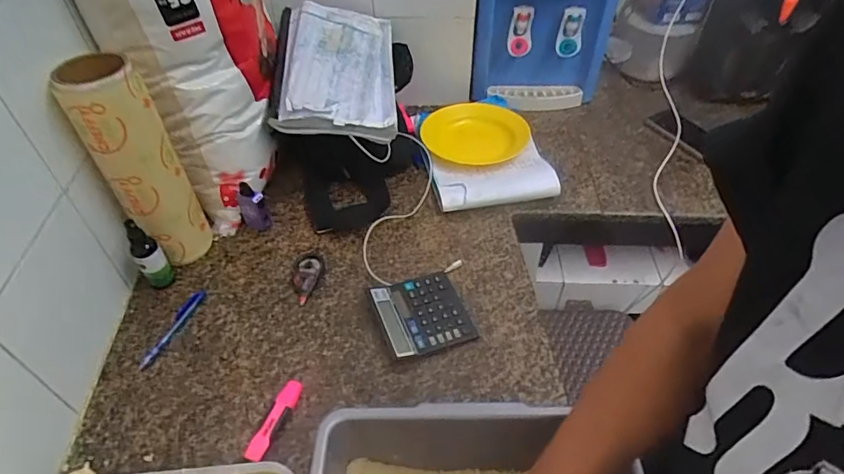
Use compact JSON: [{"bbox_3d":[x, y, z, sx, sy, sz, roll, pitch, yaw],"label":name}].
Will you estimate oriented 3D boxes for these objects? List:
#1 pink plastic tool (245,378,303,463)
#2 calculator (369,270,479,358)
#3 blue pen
[{"bbox_3d":[-0.178,0.222,0.609,0.026,0.024,0.105,15,48,15],"label":"pink plastic tool"},{"bbox_3d":[0.003,0.107,0.715,0.123,0.026,0.123,-16,48,-14],"label":"calculator"},{"bbox_3d":[-0.355,0.128,0.711,0.022,0.009,0.137,13,47,13],"label":"blue pen"}]

